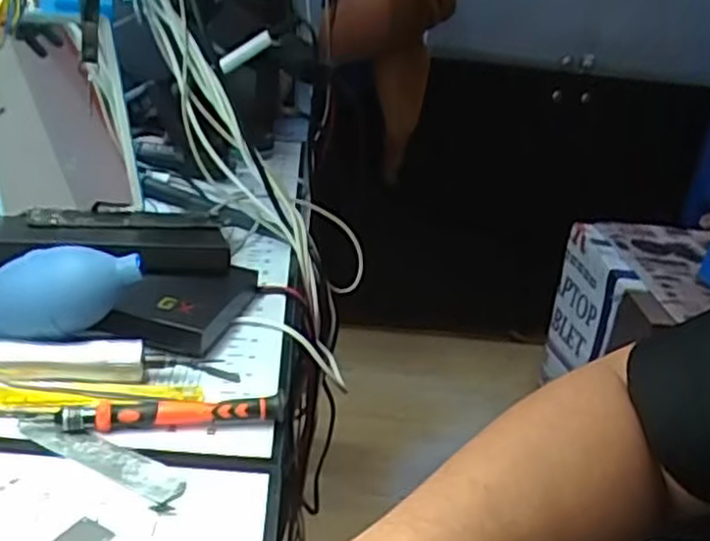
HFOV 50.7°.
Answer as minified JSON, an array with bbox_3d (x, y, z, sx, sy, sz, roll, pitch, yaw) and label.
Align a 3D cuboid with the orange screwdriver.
[{"bbox_3d":[-0.104,0.076,0.395,0.130,0.014,0.013,1,25,-14],"label":"orange screwdriver"}]

